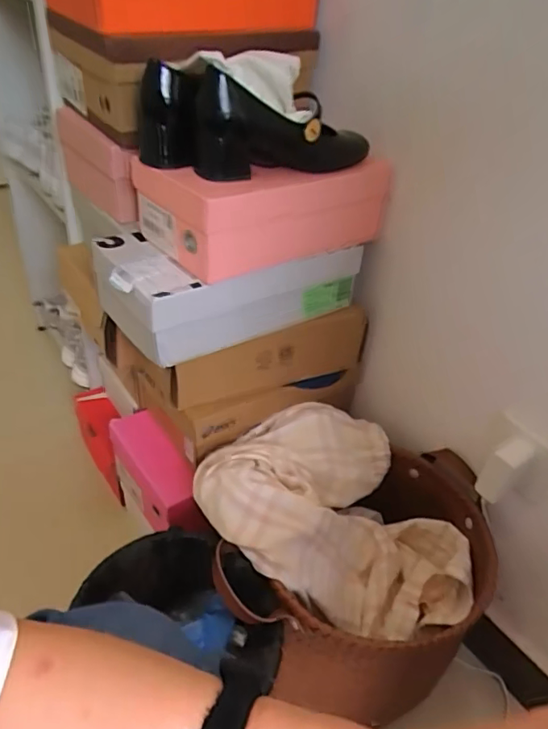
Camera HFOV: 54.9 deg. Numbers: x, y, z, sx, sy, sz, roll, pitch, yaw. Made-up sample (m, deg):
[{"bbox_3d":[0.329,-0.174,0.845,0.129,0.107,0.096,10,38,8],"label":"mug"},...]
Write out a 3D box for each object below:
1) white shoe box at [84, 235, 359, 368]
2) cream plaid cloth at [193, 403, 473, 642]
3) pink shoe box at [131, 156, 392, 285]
[{"bbox_3d":[-0.060,-0.115,0.686,0.315,0.095,0.168,-21,45,-32],"label":"white shoe box"},{"bbox_3d":[0.076,0.194,0.699,0.347,0.179,0.274,0,37,-9],"label":"cream plaid cloth"},{"bbox_3d":[-0.008,-0.205,0.657,0.281,0.091,0.157,-21,45,-32],"label":"pink shoe box"}]

